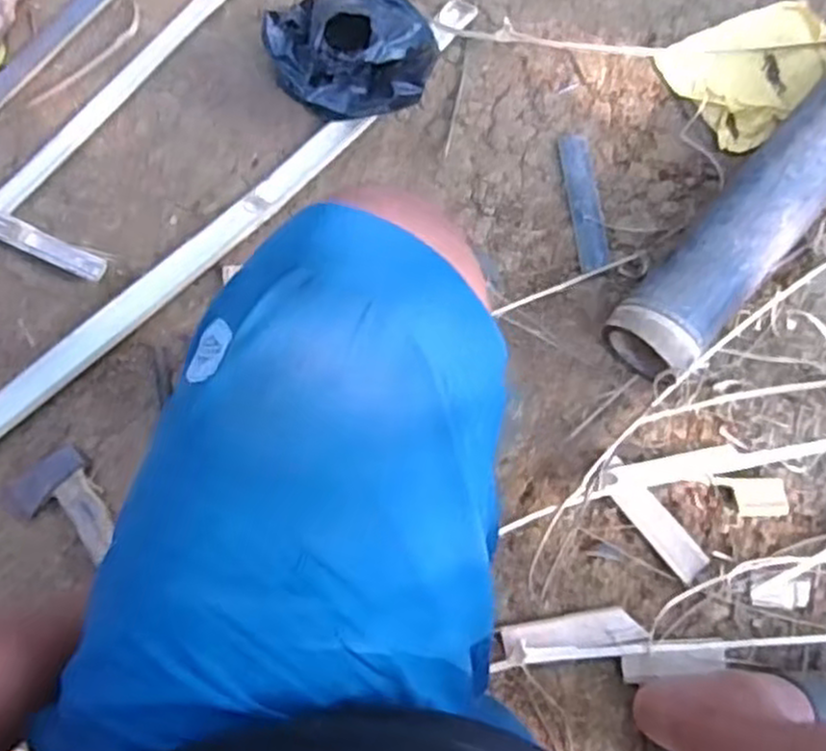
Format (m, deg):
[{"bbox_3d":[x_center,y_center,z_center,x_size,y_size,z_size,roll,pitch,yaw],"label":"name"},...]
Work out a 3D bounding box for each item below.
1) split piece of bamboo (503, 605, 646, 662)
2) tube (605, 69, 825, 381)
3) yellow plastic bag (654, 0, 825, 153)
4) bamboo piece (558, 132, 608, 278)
[{"bbox_3d":[0.155,0.248,0.745,0.134,0.023,0.033,-9,75,0],"label":"split piece of bamboo"},{"bbox_3d":[0.391,-0.193,0.824,0.099,0.105,0.487,41,83,11],"label":"tube"},{"bbox_3d":[0.403,-0.362,0.908,0.181,0.019,0.150,-32,76,-6],"label":"yellow plastic bag"},{"bbox_3d":[0.194,-0.199,0.878,0.034,0.018,0.166,-7,75,0],"label":"bamboo piece"}]

